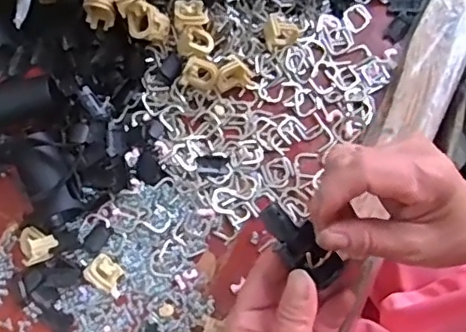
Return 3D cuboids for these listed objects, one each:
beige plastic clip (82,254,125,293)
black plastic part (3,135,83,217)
[{"bbox_3d":[-0.088,0.073,0.388,0.023,0.018,0.020,42,81,8],"label":"beige plastic clip"},{"bbox_3d":[-0.127,0.009,0.395,0.034,0.033,0.056,-27,79,-5],"label":"black plastic part"}]

